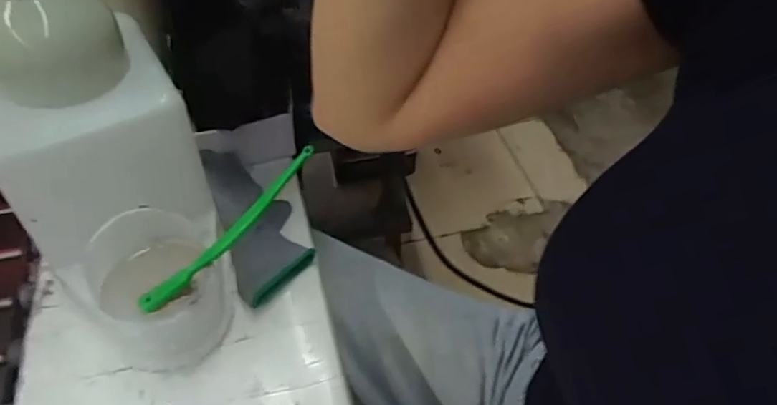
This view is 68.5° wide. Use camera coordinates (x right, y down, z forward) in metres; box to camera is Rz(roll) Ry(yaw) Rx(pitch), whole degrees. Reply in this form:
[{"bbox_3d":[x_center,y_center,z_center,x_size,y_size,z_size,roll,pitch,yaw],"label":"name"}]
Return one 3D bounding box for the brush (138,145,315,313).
[{"bbox_3d":[-0.117,0.021,0.430,0.170,0.019,0.012,-44,59,-3],"label":"brush"}]

